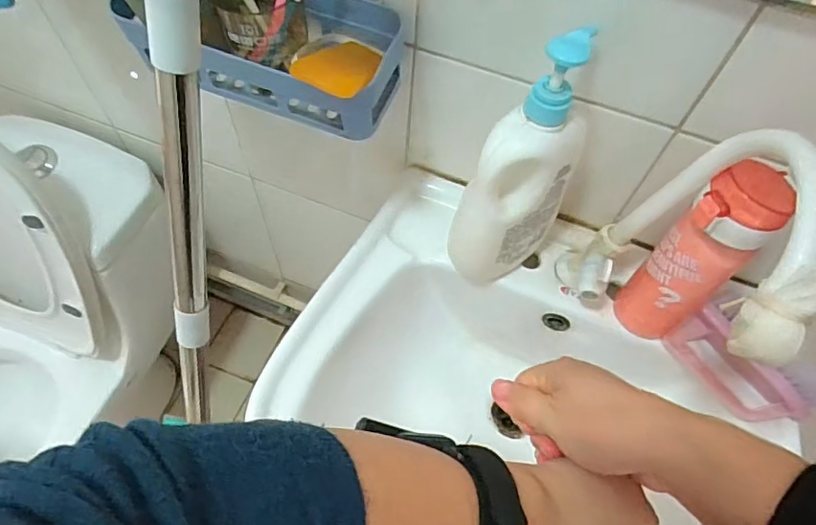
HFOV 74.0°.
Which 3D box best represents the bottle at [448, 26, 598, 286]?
[{"bbox_3d":[0.105,-0.074,0.498,0.121,0.257,0.062,-34,68,-20],"label":"bottle"}]

